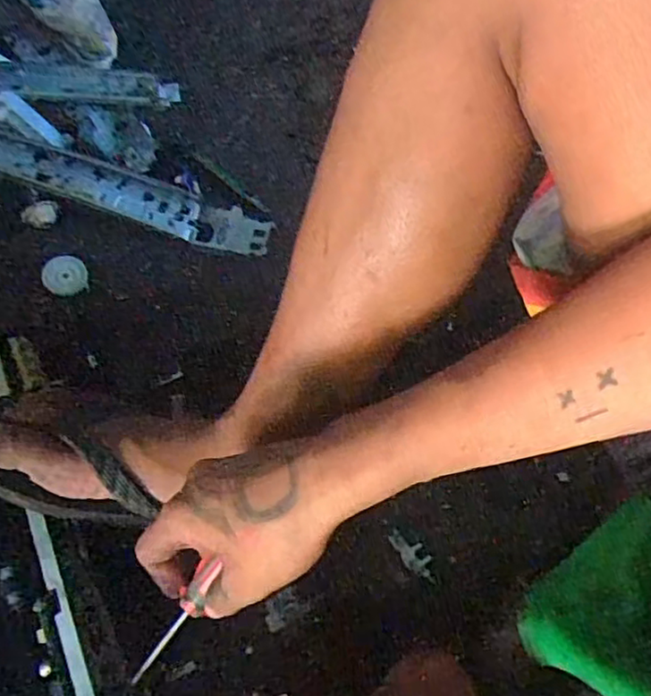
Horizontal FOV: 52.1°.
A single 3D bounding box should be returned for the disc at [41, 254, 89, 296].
[{"bbox_3d":[-0.289,-0.081,0.737,0.046,0.006,0.049,-14,71,-27],"label":"disc"}]

